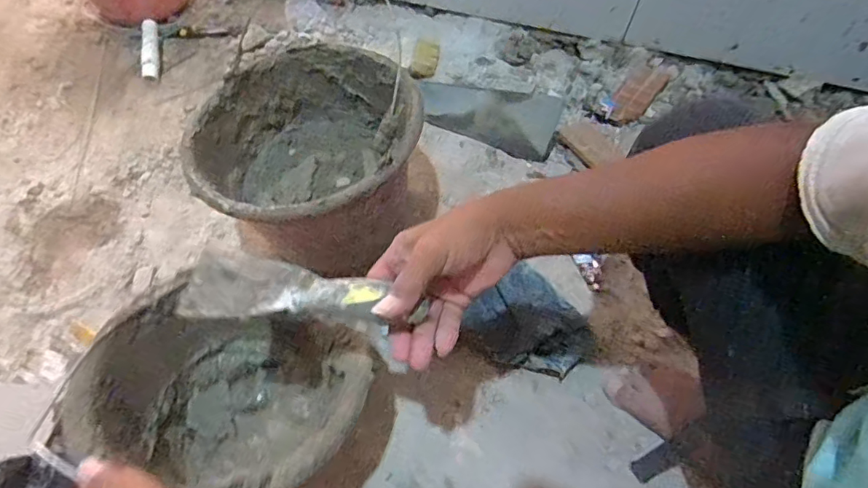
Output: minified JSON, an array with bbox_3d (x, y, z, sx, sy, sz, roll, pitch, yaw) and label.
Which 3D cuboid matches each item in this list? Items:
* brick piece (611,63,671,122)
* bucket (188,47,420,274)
[{"bbox_3d":[0.369,-0.275,0.934,0.064,0.012,0.165,33,63,18],"label":"brick piece"},{"bbox_3d":[-0.160,-0.100,0.672,0.256,0.241,0.264,1,58,-1],"label":"bucket"}]

